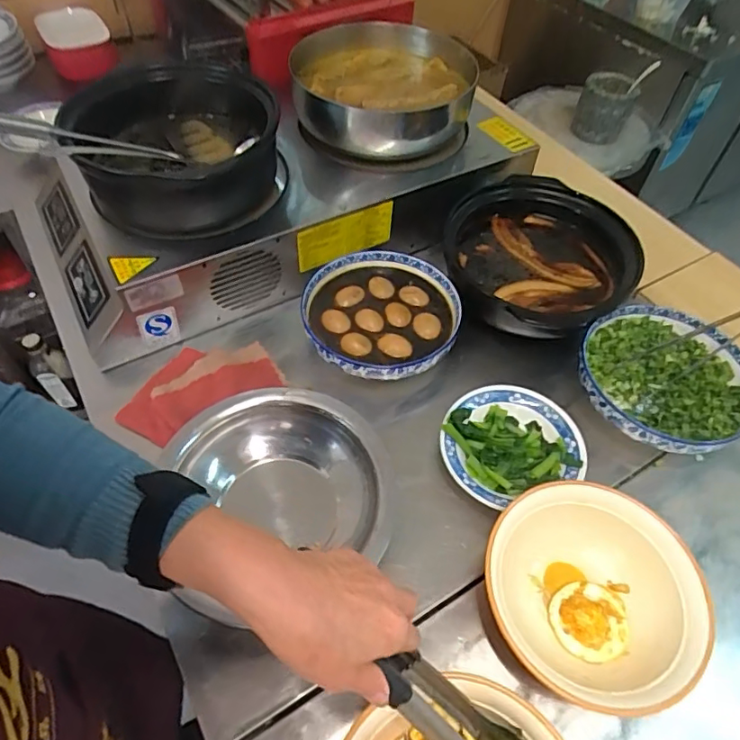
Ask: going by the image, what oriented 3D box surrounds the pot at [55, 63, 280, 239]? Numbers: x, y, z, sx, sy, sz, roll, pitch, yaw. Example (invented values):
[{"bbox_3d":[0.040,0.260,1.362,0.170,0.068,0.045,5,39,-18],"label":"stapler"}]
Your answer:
[{"bbox_3d":[-0.269,-0.311,0.770,0.276,0.104,0.256,-11,56,-11],"label":"pot"}]

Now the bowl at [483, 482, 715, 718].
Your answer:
[{"bbox_3d":[0.222,0.233,0.557,0.198,0.099,0.209,2,54,-2],"label":"bowl"}]

